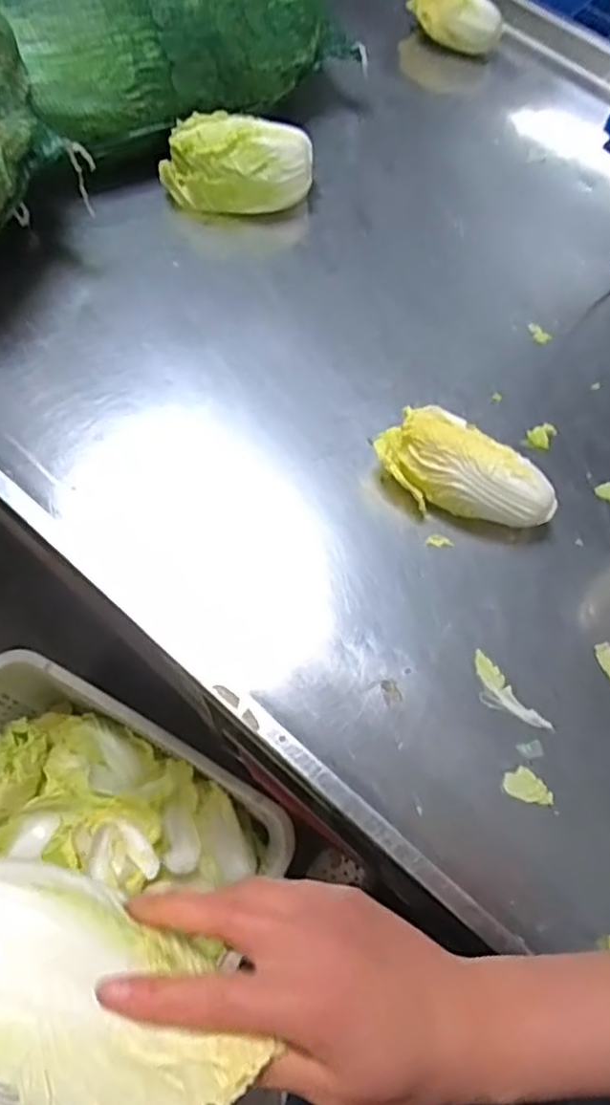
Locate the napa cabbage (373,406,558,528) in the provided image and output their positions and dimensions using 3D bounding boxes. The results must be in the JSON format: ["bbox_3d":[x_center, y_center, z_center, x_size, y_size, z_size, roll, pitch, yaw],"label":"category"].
[{"bbox_3d":[0.164,-0.078,0.690,0.185,0.077,0.084,36,70,9],"label":"napa cabbage"}]

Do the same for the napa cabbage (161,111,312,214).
[{"bbox_3d":[-0.079,-0.463,0.810,0.184,0.081,0.097,2,68,-4],"label":"napa cabbage"}]

